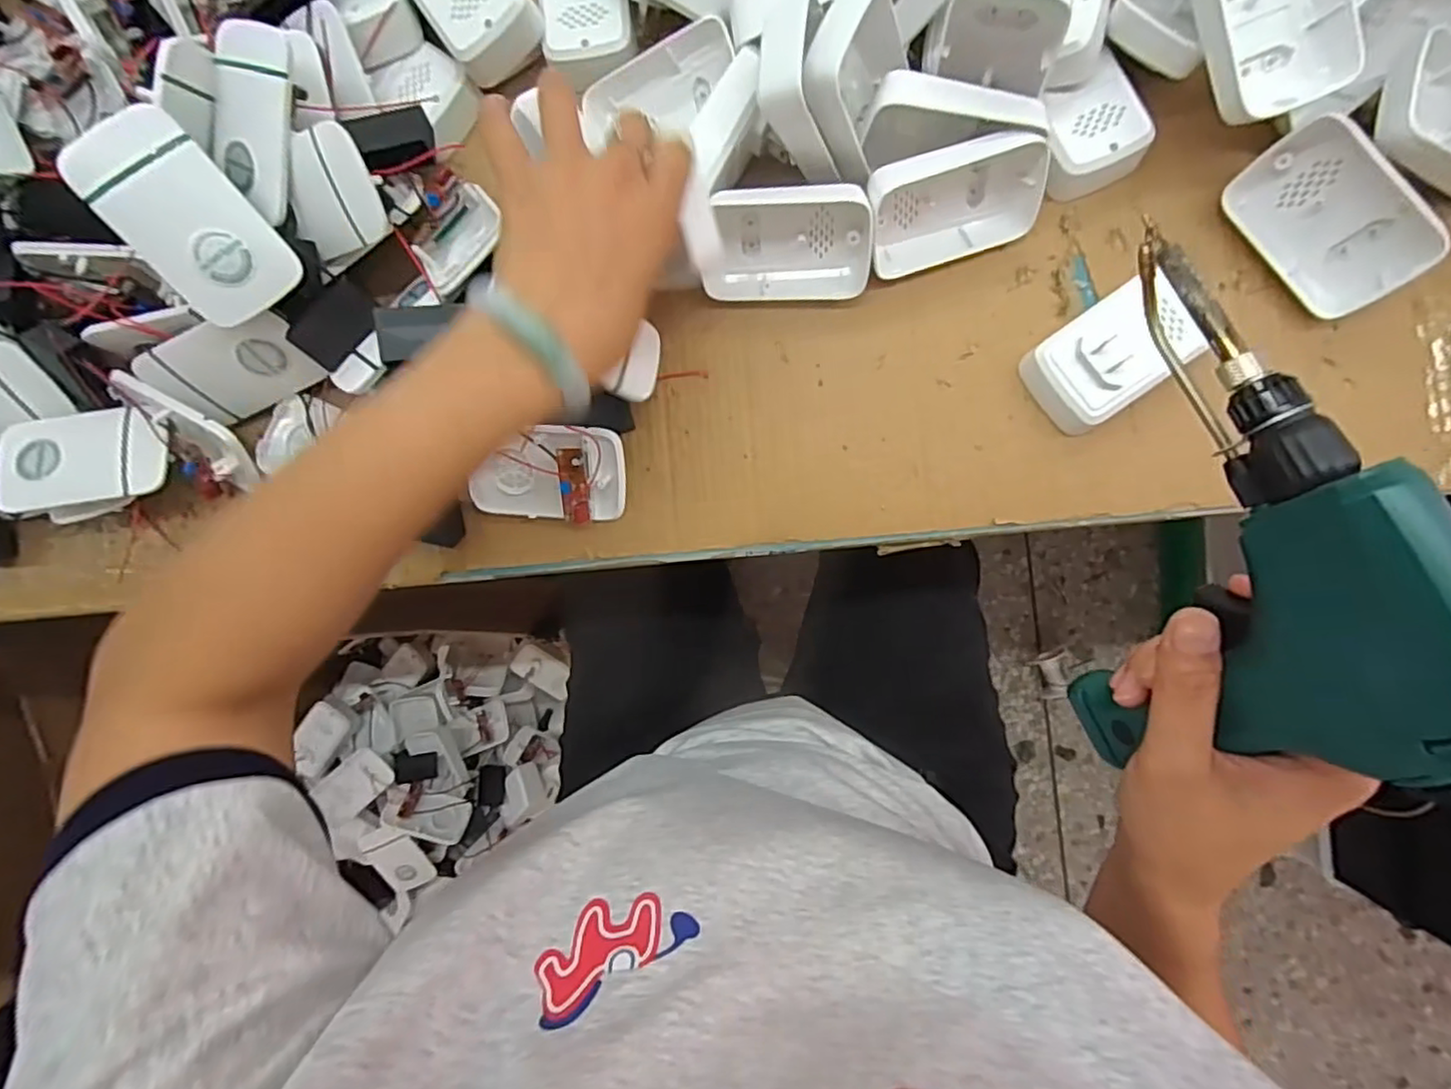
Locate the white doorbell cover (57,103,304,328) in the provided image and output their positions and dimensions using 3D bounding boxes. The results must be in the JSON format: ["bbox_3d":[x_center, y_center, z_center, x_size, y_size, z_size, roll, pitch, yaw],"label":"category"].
[{"bbox_3d":[-0.279,-0.169,0.342,0.060,0.014,0.101,-43,113,-8],"label":"white doorbell cover"}]

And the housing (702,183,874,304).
[{"bbox_3d":[0.037,-0.172,0.381,0.091,0.059,0.026,2,45,5],"label":"housing"}]

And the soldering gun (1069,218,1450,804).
[{"bbox_3d":[0.181,-0.014,0.241,0.050,0.144,0.177,-6,88,5],"label":"soldering gun"}]

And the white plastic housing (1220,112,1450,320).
[{"bbox_3d":[0.320,-0.172,0.350,0.026,0.058,0.095,-35,84,-28],"label":"white plastic housing"}]

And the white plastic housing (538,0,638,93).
[{"bbox_3d":[-0.086,-0.329,0.399,0.055,0.028,0.086,-8,88,5],"label":"white plastic housing"}]

